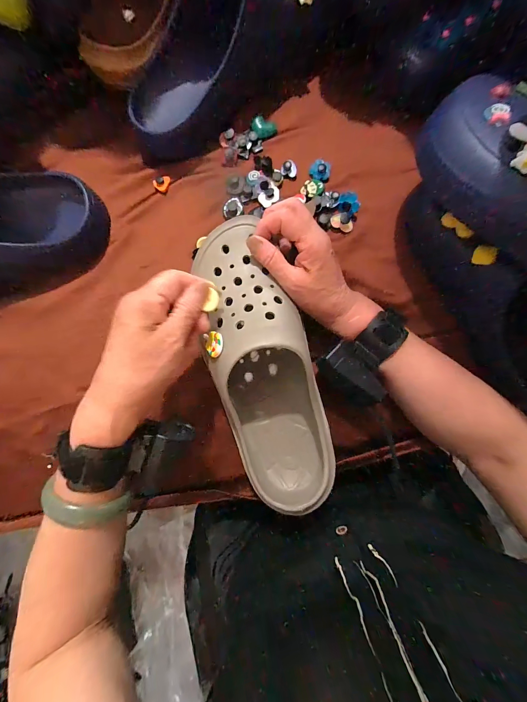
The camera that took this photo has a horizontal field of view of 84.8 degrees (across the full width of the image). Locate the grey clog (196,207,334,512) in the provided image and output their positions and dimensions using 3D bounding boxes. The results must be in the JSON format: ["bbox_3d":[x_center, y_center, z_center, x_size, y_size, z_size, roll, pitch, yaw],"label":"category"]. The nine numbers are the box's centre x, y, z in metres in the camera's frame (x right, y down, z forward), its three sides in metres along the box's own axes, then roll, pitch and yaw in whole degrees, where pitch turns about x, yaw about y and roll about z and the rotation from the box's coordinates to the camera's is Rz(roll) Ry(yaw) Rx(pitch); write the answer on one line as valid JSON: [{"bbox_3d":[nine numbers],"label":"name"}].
[{"bbox_3d":[0.001,0.017,0.281,0.099,0.082,0.285,-15,95,1],"label":"grey clog"}]

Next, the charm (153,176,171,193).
[{"bbox_3d":[-0.125,-0.205,0.352,0.018,0.004,0.021,17,86,3],"label":"charm"}]

